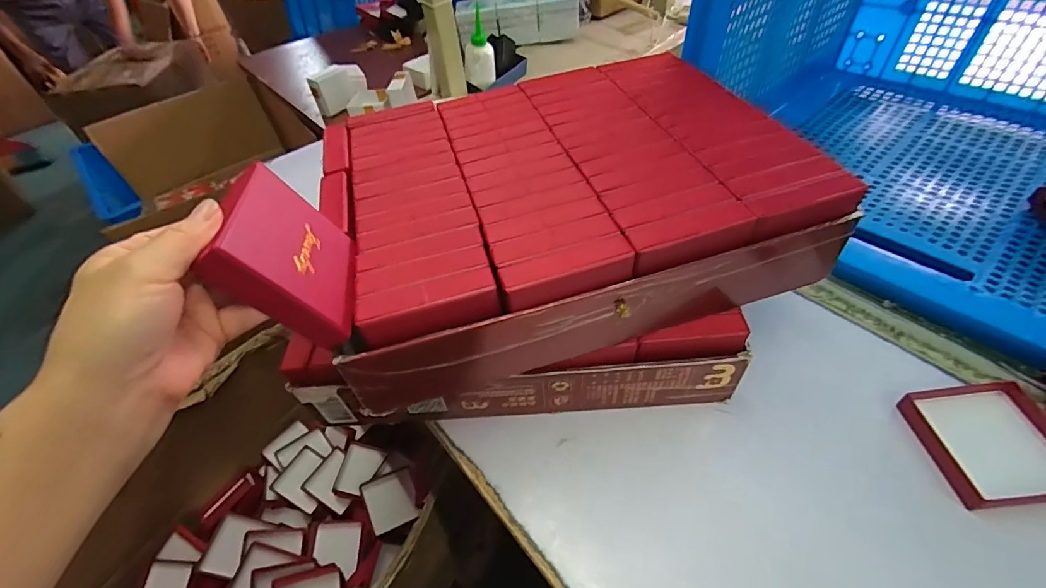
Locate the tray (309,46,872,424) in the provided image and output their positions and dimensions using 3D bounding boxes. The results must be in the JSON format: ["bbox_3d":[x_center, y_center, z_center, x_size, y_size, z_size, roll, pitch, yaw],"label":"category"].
[{"bbox_3d":[0.026,-0.080,0.414,0.384,0.102,0.311,-18,48,-9],"label":"tray"}]

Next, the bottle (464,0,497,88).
[{"bbox_3d":[-0.085,-0.470,0.865,0.056,0.136,0.042,1,21,8],"label":"bottle"}]

